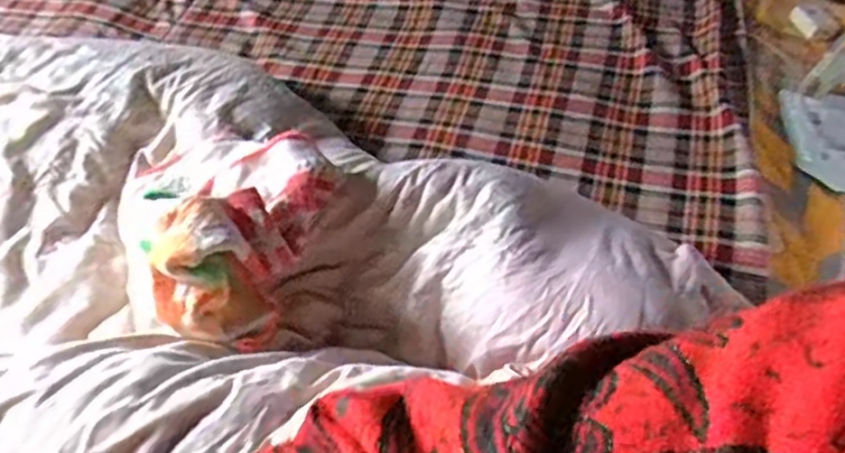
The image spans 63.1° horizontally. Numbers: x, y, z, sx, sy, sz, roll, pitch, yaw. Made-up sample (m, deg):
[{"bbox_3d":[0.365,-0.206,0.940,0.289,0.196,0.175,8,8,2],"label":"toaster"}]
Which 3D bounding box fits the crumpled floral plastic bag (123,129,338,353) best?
[{"bbox_3d":[-0.204,-0.015,0.652,0.233,0.109,0.202,26,58,24],"label":"crumpled floral plastic bag"}]

